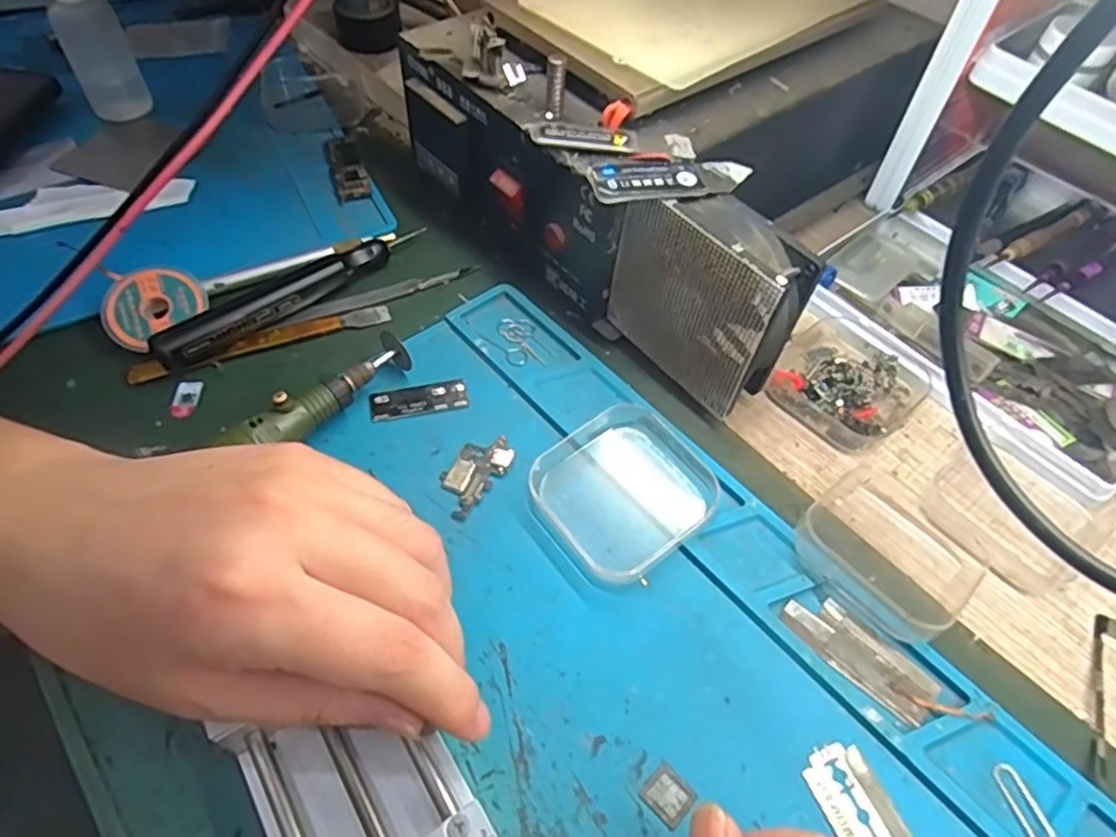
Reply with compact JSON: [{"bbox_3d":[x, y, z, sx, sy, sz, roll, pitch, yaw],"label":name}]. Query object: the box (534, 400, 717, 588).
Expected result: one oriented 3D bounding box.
[{"bbox_3d":[0.027,0.028,0.278,0.065,0.016,0.064,-31,60,-23],"label":"box"}]

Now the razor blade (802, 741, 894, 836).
[{"bbox_3d":[0.096,0.128,0.215,0.018,0.004,0.042,-17,56,-15],"label":"razor blade"}]

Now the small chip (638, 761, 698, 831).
[{"bbox_3d":[0.036,0.122,0.218,0.014,0.004,0.015,-37,63,-26],"label":"small chip"}]

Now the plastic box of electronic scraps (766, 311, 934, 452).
[{"bbox_3d":[0.140,-0.021,0.323,0.065,0.020,0.063,-34,62,-25],"label":"plastic box of electronic scraps"}]

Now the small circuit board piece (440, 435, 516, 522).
[{"bbox_3d":[-0.037,0.023,0.286,0.021,0.004,0.040,29,57,18],"label":"small circuit board piece"}]

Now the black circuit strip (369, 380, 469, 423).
[{"bbox_3d":[-0.064,-0.009,0.308,0.043,0.004,0.017,-12,54,-11],"label":"black circuit strip"}]

